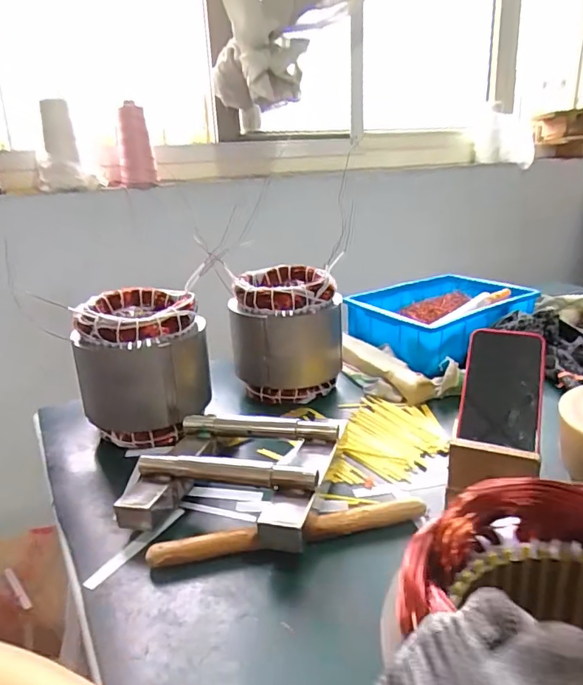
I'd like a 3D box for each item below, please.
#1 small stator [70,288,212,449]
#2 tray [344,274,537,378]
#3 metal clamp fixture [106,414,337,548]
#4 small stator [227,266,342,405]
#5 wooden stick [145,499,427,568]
[{"bbox_3d":[-0.181,0.032,0.650,0.150,0.172,0.134,-9,20,-18],"label":"small stator"},{"bbox_3d":[0.249,-0.035,0.872,0.261,0.090,0.224,-18,25,-38],"label":"tray"},{"bbox_3d":[-0.052,0.130,0.523,0.178,0.058,0.178,3,20,17],"label":"metal clamp fixture"},{"bbox_3d":[-0.005,-0.012,0.740,0.151,0.168,0.129,-3,19,0],"label":"small stator"},{"bbox_3d":[0.000,0.169,0.465,0.247,0.024,0.027,-6,20,-10],"label":"wooden stick"}]

